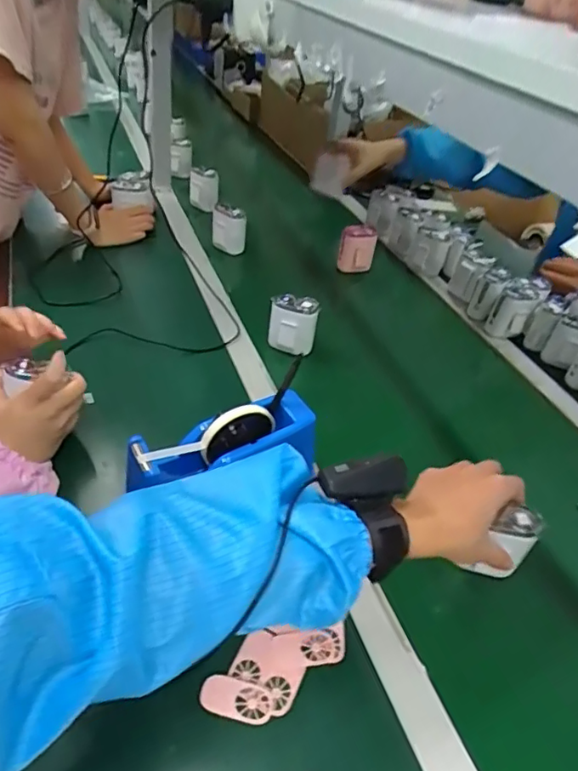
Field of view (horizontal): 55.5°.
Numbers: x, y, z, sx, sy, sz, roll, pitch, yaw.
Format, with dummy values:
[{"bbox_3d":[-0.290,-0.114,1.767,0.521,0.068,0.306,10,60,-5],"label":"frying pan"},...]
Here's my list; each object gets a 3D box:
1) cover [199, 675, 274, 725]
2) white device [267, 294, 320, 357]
[{"bbox_3d":[-0.043,0.256,0.449,0.059,0.006,0.029,13,37,7],"label":"cover"},{"bbox_3d":[0.005,-0.090,0.824,0.070,0.084,0.026,14,37,8],"label":"white device"}]

